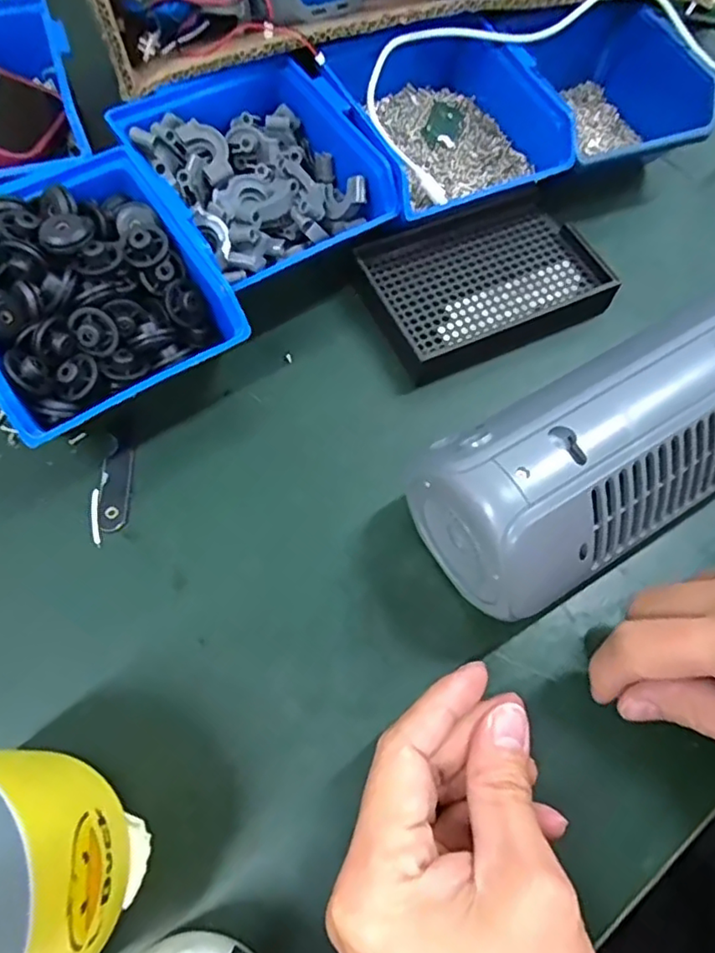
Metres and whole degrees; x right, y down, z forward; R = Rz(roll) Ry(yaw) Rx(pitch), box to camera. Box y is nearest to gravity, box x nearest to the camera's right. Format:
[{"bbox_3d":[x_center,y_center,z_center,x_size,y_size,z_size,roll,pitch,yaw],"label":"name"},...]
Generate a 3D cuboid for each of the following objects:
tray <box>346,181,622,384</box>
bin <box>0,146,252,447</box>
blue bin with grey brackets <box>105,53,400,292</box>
[{"bbox_3d":[0.075,-0.119,0.358,0.135,0.021,0.102,-27,70,-14],"label":"tray"},{"bbox_3d":[-0.138,-0.091,0.306,0.115,0.074,0.135,-32,71,-15],"label":"bin"},{"bbox_3d":[-0.058,-0.171,0.342,0.121,0.051,0.127,-26,69,-13],"label":"blue bin with grey brackets"}]

